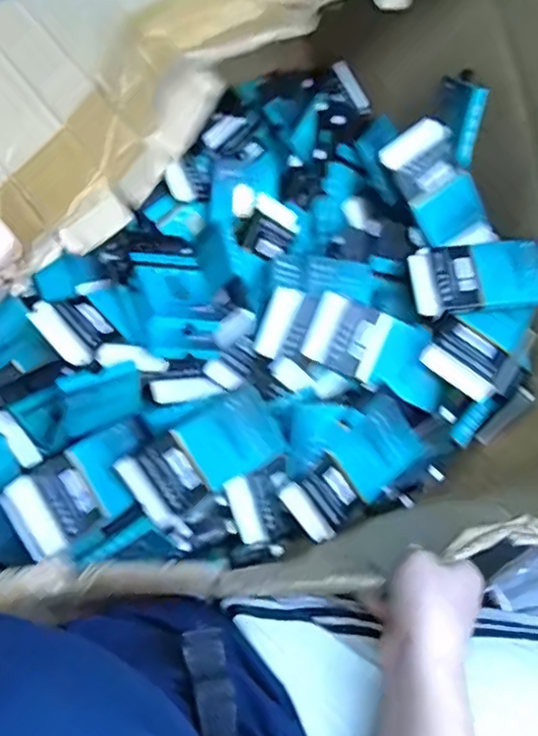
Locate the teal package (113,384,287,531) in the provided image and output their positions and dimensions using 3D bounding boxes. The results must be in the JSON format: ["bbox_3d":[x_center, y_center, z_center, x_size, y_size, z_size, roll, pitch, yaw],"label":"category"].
[{"bbox_3d":[-0.065,0.088,0.647,0.151,0.020,0.081,-29,99,-8],"label":"teal package"}]

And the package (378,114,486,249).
[{"bbox_3d":[0.188,-0.207,0.735,0.075,0.019,0.126,-35,104,0],"label":"package"}]

